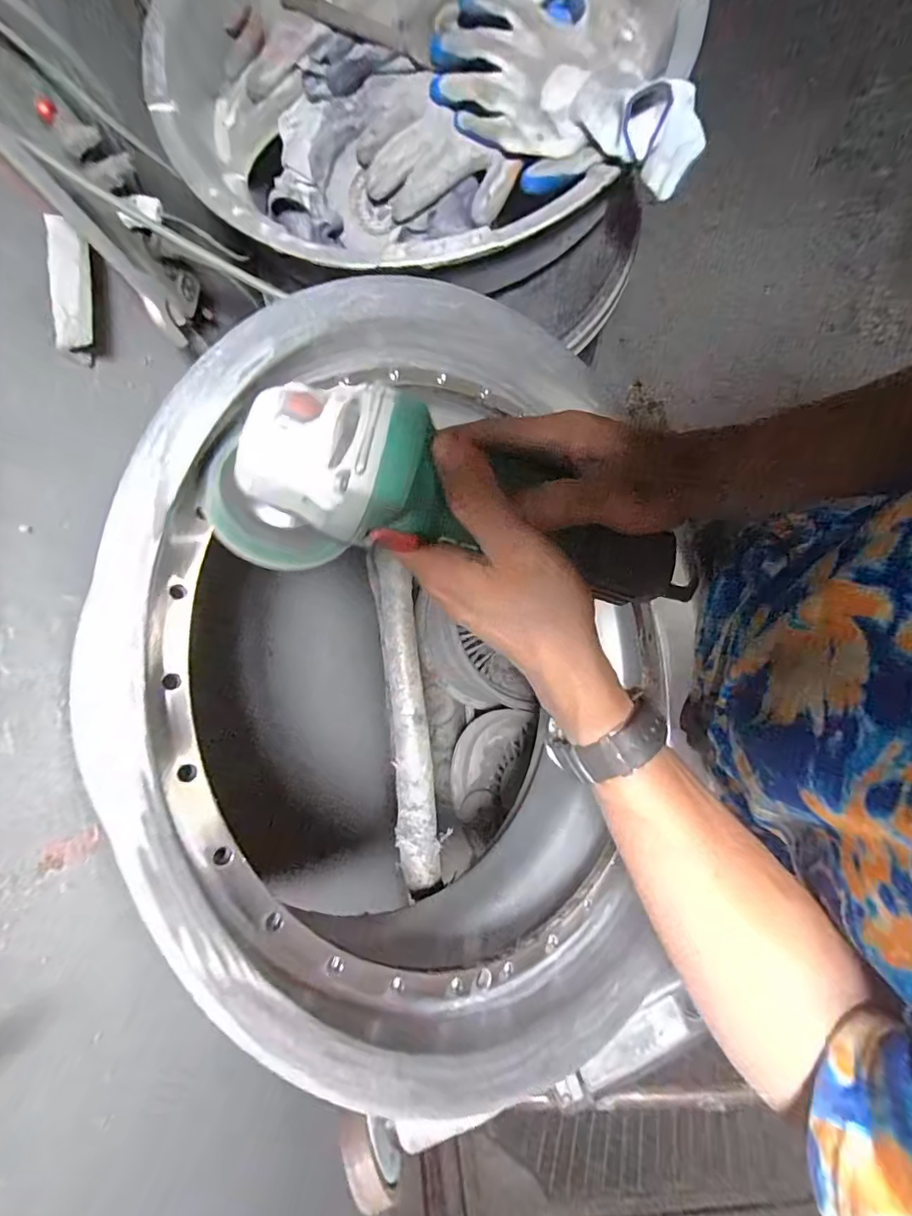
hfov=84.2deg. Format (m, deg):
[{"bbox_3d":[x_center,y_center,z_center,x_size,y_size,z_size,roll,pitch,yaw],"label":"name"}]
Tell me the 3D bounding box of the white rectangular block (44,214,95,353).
[{"bbox_3d":[-0.330,-0.277,0.435,0.031,0.015,0.108,-4,92,-1],"label":"white rectangular block"}]

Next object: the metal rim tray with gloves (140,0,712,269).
[{"bbox_3d":[-0.036,-0.562,0.504,0.521,0.131,0.510,-21,77,-5],"label":"metal rim tray with gloves"}]

